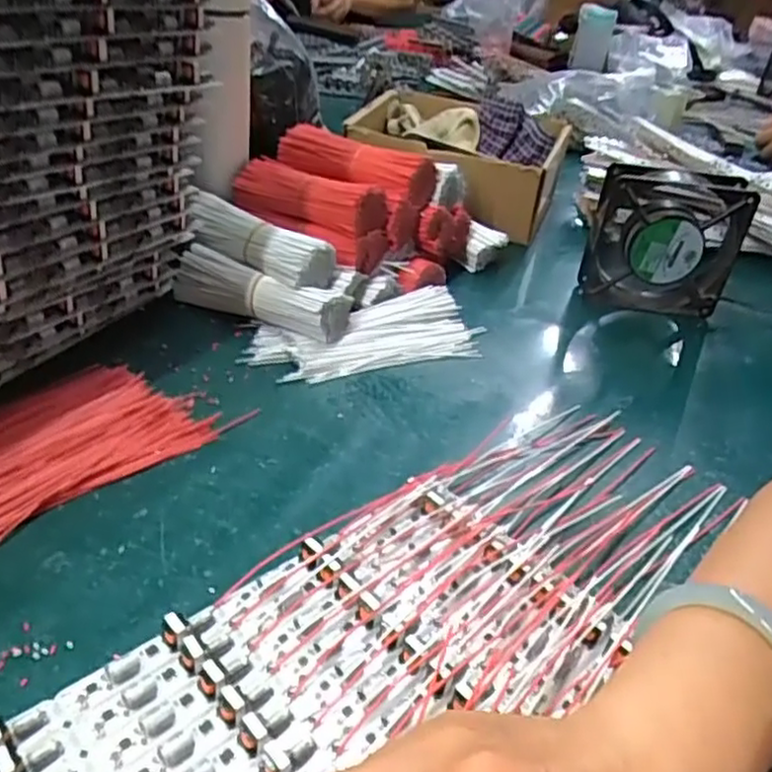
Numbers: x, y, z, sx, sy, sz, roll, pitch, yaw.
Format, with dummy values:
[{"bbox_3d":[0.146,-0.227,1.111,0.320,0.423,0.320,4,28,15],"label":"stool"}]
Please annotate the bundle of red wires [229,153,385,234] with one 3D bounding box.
[{"bbox_3d":[-0.065,-0.159,0.573,0.142,0.044,0.048,26,36,23],"label":"bundle of red wires"}]

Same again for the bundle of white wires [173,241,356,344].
[{"bbox_3d":[-0.097,-0.069,0.535,0.142,0.045,0.041,22,37,20],"label":"bundle of white wires"}]

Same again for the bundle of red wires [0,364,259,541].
[{"bbox_3d":[-0.188,0.031,0.393,0.097,0.017,0.180,30,41,29],"label":"bundle of red wires"}]

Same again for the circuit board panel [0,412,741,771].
[{"bbox_3d":[0.019,0.117,0.312,0.192,0.015,0.433,31,42,29],"label":"circuit board panel"}]

